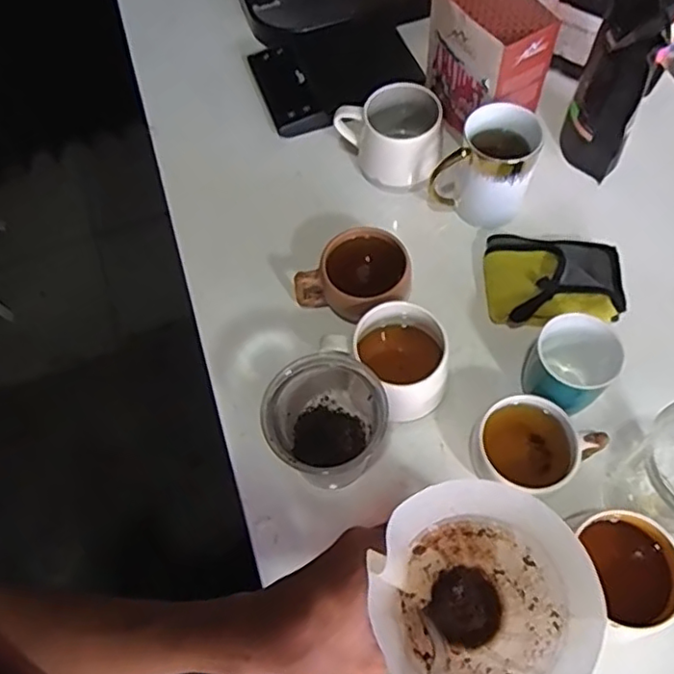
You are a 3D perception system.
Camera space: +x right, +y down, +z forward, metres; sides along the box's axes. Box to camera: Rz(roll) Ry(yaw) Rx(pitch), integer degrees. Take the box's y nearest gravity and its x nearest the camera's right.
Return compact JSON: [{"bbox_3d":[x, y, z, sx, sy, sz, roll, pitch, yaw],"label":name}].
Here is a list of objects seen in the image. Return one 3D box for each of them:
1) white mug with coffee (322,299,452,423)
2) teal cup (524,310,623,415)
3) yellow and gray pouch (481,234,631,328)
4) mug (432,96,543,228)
[{"bbox_3d":[0.053,0.026,0.536,0.089,0.083,0.085,-1,63,2],"label":"white mug with coffee"},{"bbox_3d":[0.191,0.027,0.512,0.064,0.085,0.062,-1,63,2],"label":"teal cup"},{"bbox_3d":[0.199,-0.052,0.577,0.119,0.041,0.086,4,64,5],"label":"yellow and gray pouch"},{"bbox_3d":[0.143,-0.162,0.590,0.082,0.097,0.077,24,67,14],"label":"mug"}]

